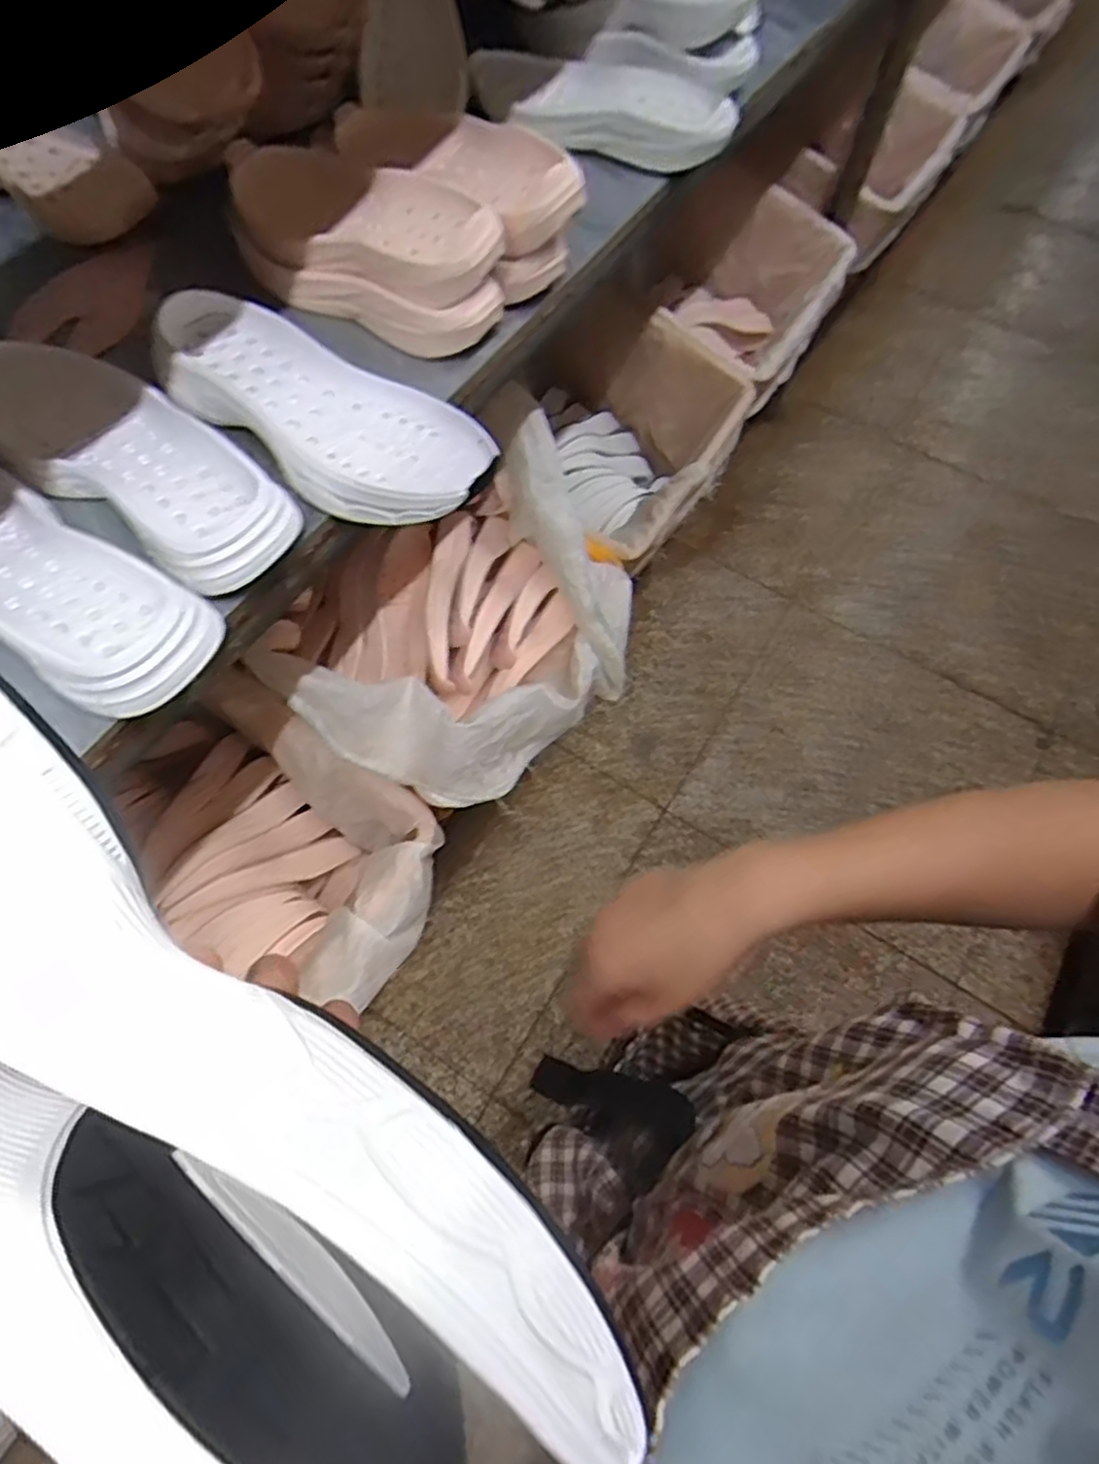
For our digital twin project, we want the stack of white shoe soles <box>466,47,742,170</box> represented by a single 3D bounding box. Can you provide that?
[{"bbox_3d":[0.054,-0.651,0.737,0.285,0.041,0.122,20,66,7],"label":"stack of white shoe soles"}]

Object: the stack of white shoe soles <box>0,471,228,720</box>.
[{"bbox_3d":[-0.357,-0.110,0.479,0.280,0.035,0.100,31,68,12],"label":"stack of white shoe soles"}]

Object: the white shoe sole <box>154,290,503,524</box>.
[{"bbox_3d":[-0.175,-0.246,0.548,0.284,0.040,0.121,26,67,10],"label":"white shoe sole"}]

